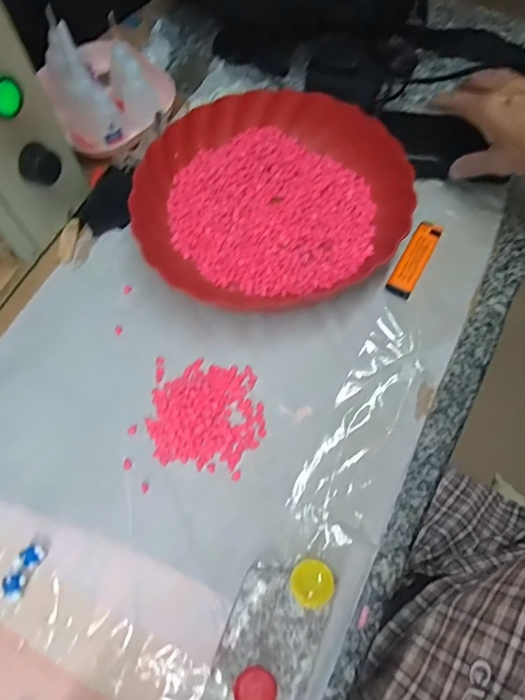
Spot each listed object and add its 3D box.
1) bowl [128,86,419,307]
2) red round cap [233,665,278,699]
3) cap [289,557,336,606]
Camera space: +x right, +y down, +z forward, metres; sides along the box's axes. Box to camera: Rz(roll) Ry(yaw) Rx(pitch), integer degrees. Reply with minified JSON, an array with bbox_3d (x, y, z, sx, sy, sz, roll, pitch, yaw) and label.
[{"bbox_3d":[0.002,-0.146,0.447,0.239,0.046,0.219,0,66,1],"label":"bowl"},{"bbox_3d":[-0.004,0.214,0.306,0.025,0.004,0.025,0,66,1],"label":"red round cap"},{"bbox_3d":[0.034,0.158,0.330,0.029,0.009,0.028,0,66,1],"label":"cap"}]

